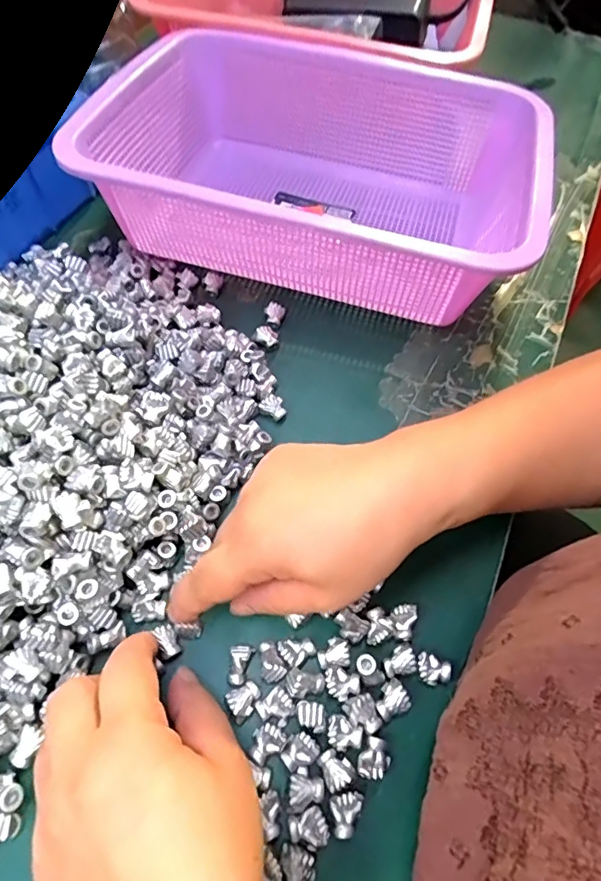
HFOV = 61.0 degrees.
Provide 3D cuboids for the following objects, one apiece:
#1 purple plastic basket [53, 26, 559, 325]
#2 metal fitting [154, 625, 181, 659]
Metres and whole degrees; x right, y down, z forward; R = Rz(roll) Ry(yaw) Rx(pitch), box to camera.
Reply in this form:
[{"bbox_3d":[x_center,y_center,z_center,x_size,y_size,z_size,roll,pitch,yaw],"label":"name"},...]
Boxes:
[{"bbox_3d":[0.015,-0.194,0.378,0.288,0.096,0.223,16,61,5],"label":"purple plastic basket"},{"bbox_3d":[-0.067,0.101,0.256,0.008,0.007,0.015,-26,65,-15],"label":"metal fitting"}]

